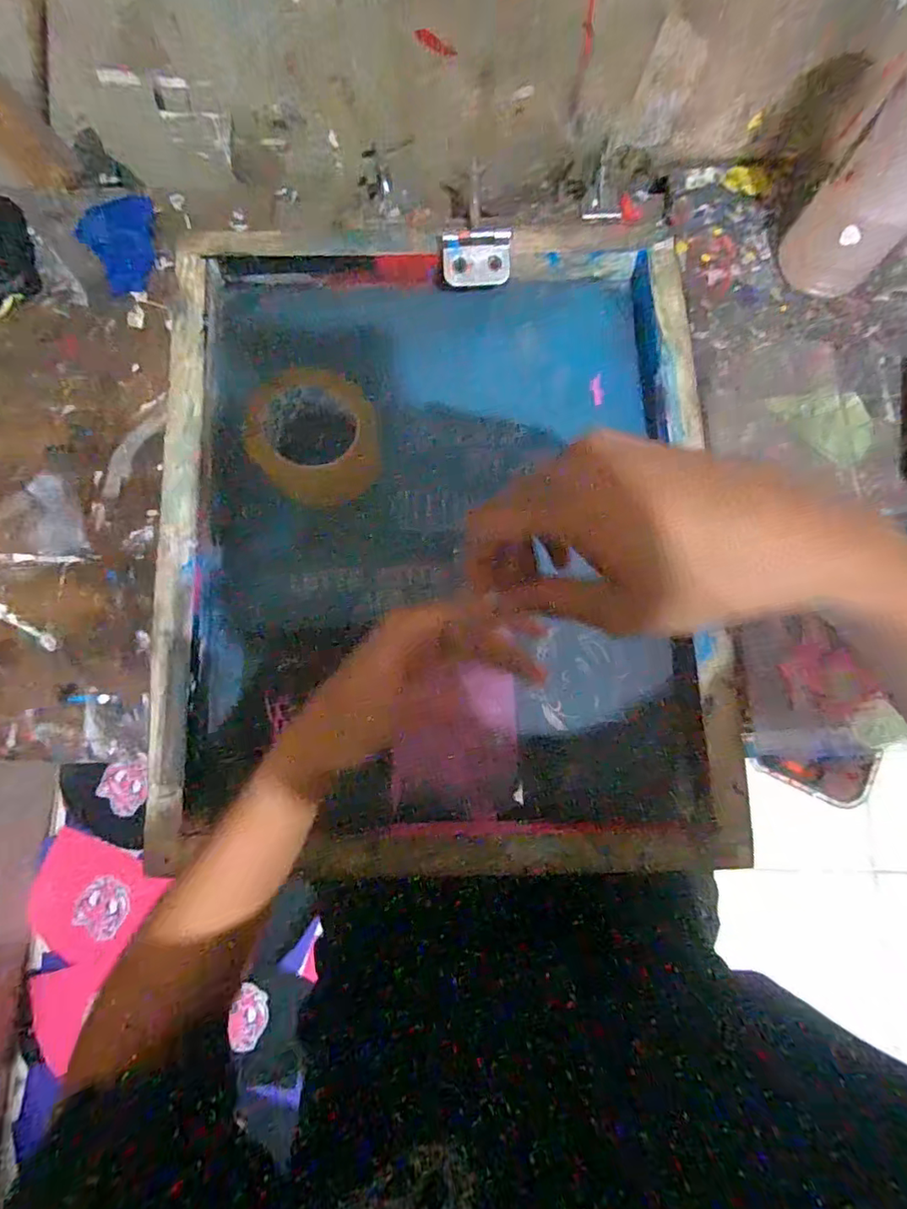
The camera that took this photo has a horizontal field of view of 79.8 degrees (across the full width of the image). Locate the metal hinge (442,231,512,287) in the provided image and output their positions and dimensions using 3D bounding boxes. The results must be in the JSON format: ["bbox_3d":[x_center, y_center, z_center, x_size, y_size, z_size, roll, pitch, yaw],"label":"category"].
[{"bbox_3d":[0.021,-0.305,0.479,0.059,0.004,0.041,-3,119,1],"label":"metal hinge"}]

